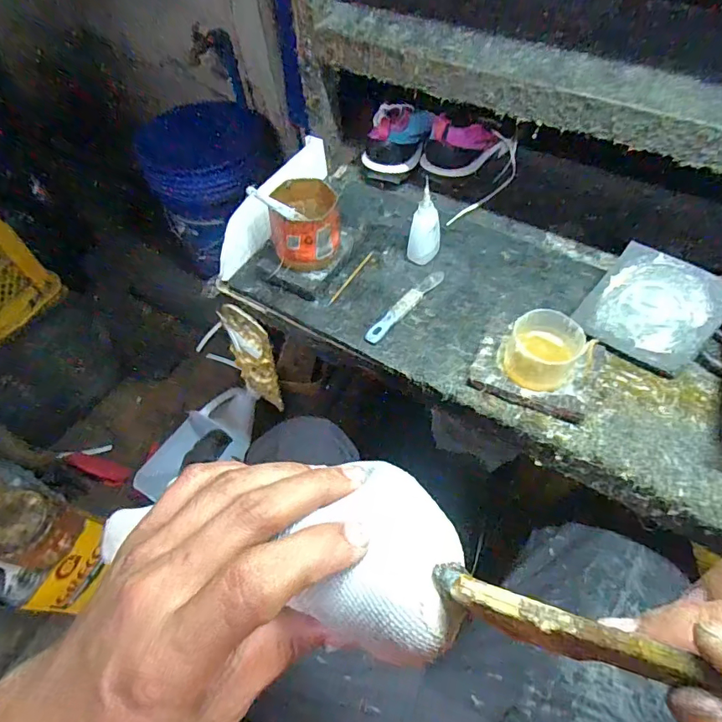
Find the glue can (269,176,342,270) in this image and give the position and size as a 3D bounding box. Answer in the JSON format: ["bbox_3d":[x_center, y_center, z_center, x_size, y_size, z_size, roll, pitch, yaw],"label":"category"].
[{"bbox_3d":[-0.064,-0.157,0.566,0.077,0.085,0.086,-4,58,1],"label":"glue can"}]

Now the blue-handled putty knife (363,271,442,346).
[{"bbox_3d":[0.053,-0.067,0.551,0.019,0.011,0.136,35,67,22],"label":"blue-handled putty knife"}]

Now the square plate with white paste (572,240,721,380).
[{"bbox_3d":[0.303,-0.056,0.491,0.115,0.010,0.117,38,90,27],"label":"square plate with white paste"}]

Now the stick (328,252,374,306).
[{"bbox_3d":[-0.013,-0.101,0.577,0.006,0.005,0.098,26,63,18],"label":"stick"}]

